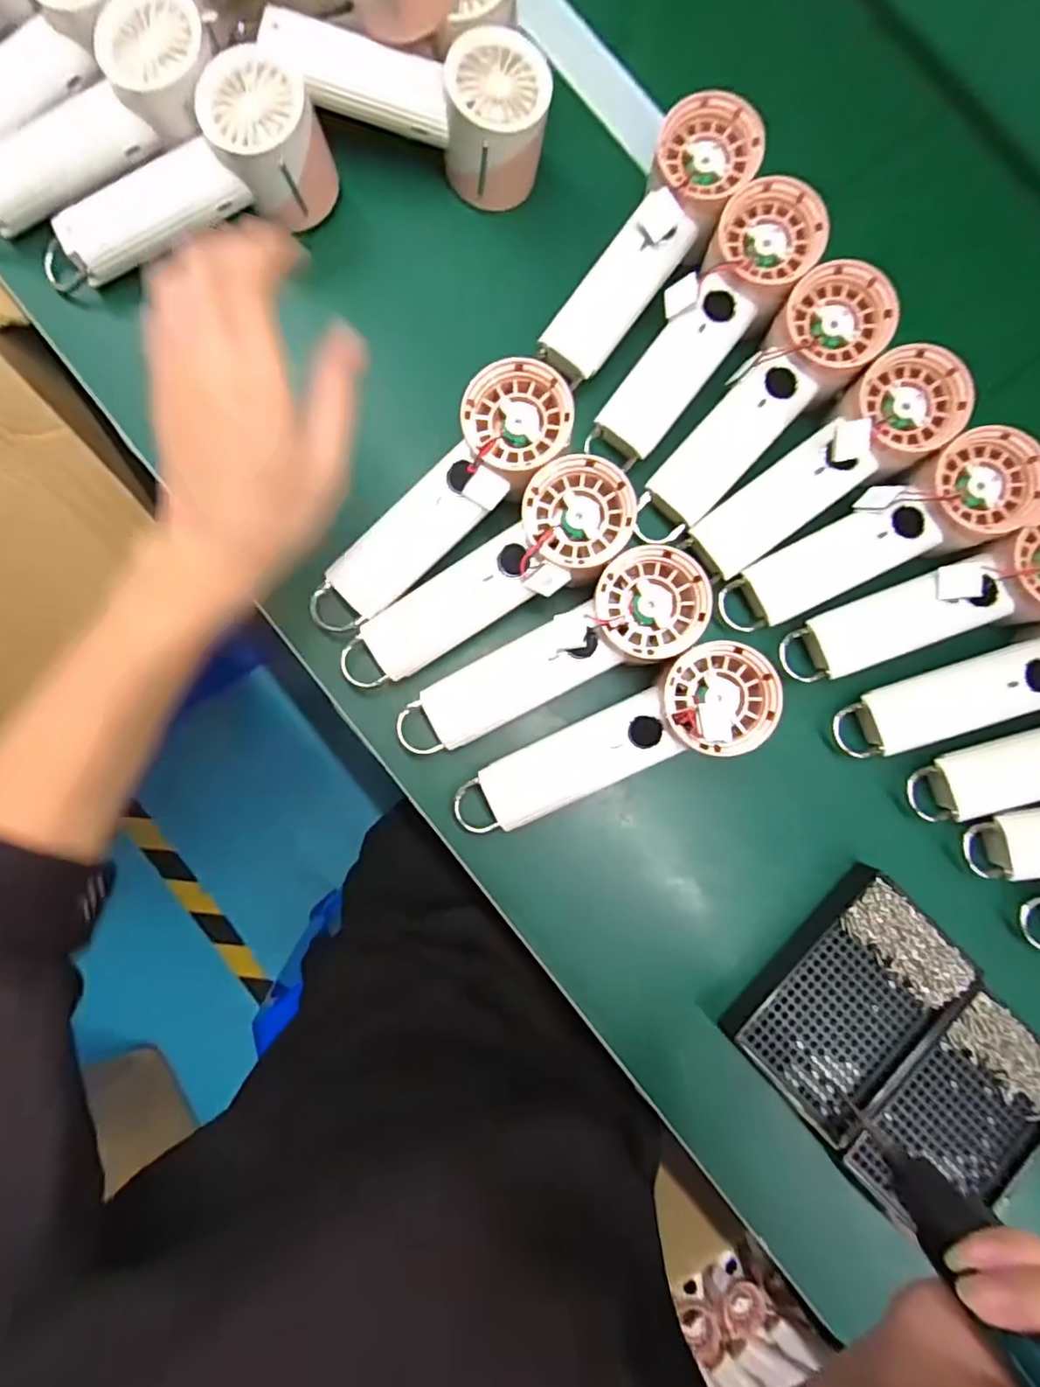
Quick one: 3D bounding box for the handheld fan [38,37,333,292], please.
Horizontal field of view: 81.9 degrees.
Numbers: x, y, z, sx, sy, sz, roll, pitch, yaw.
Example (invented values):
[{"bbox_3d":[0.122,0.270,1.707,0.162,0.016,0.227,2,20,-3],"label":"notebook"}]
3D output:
[{"bbox_3d":[-0.208,-0.306,0.365,0.188,0.057,0.069,-34,87,-5],"label":"handheld fan"}]

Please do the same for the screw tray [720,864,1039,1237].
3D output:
[{"bbox_3d":[0.232,0.221,0.361,0.133,0.021,0.191,-43,88,-6],"label":"screw tray"}]

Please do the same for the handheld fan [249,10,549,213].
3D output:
[{"bbox_3d":[-0.067,-0.366,0.380,0.168,0.059,0.068,1,84,-3],"label":"handheld fan"}]

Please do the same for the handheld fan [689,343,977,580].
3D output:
[{"bbox_3d":[0.187,-0.138,0.365,0.173,0.034,0.055,-37,87,11],"label":"handheld fan"}]

